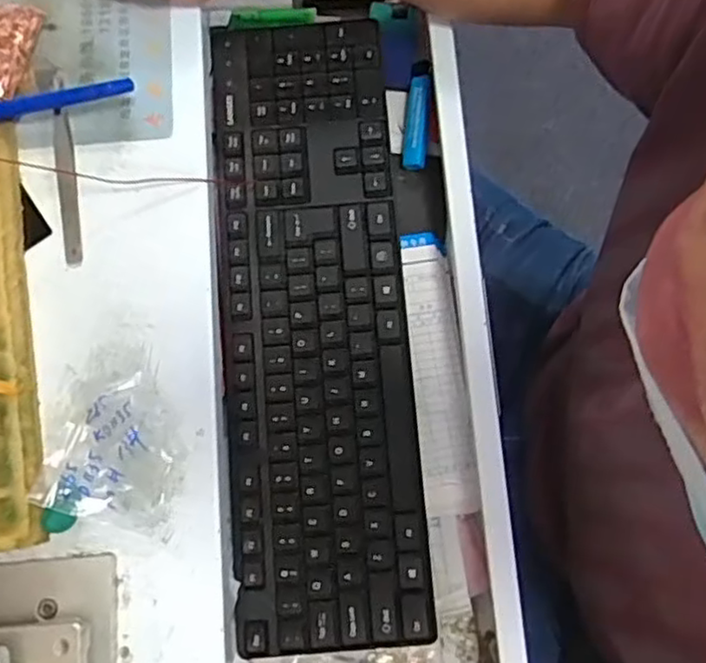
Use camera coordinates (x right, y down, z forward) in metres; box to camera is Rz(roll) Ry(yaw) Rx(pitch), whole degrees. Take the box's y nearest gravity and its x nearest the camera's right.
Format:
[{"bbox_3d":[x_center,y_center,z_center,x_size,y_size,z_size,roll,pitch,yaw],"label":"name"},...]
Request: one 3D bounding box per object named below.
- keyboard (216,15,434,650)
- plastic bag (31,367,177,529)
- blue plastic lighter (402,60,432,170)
[{"bbox_3d":[-0.025,-0.015,0.448,0.118,0.017,0.419,-4,79,0],"label":"keyboard"},{"bbox_3d":[-0.134,0.065,0.373,0.072,0.016,0.078,13,79,4],"label":"plastic bag"},{"bbox_3d":[0.048,-0.158,0.487,0.017,0.016,0.080,5,79,2],"label":"blue plastic lighter"}]

